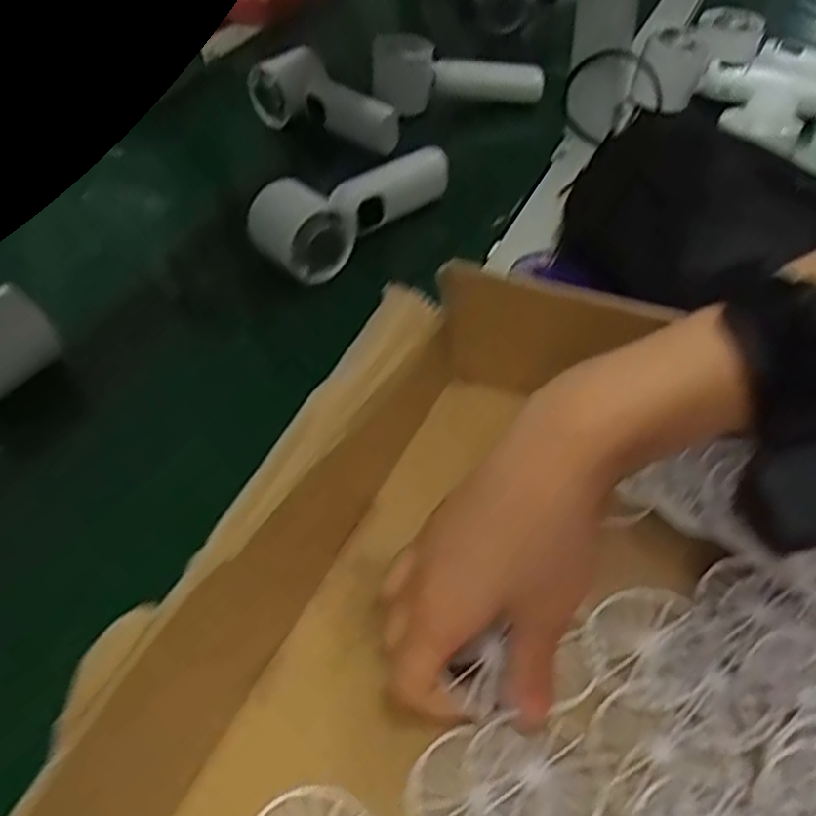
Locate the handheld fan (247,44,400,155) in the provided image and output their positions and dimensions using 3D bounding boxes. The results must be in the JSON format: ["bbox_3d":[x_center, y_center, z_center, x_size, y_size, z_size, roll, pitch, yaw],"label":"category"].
[{"bbox_3d":[-0.068,-0.272,0.654,0.153,0.054,0.043,25,53,24],"label":"handheld fan"}]

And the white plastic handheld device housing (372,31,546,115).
[{"bbox_3d":[0.046,-0.297,0.677,0.149,0.074,0.036,2,47,5],"label":"white plastic handheld device housing"}]

